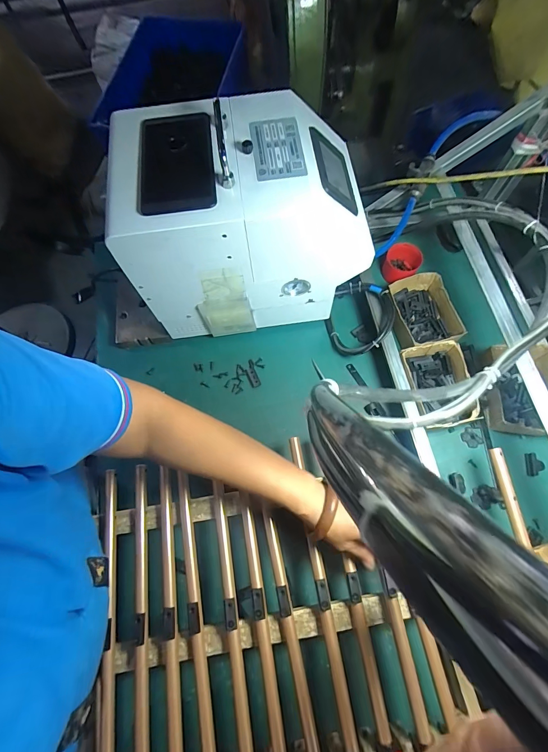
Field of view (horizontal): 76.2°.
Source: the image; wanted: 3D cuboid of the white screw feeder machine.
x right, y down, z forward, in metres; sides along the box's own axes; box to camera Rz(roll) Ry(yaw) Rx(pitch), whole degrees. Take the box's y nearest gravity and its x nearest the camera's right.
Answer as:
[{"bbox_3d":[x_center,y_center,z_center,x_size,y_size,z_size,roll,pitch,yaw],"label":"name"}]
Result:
[{"bbox_3d":[-0.043,-0.236,0.564,0.343,0.270,0.227,-10,70,-1],"label":"white screw feeder machine"}]

